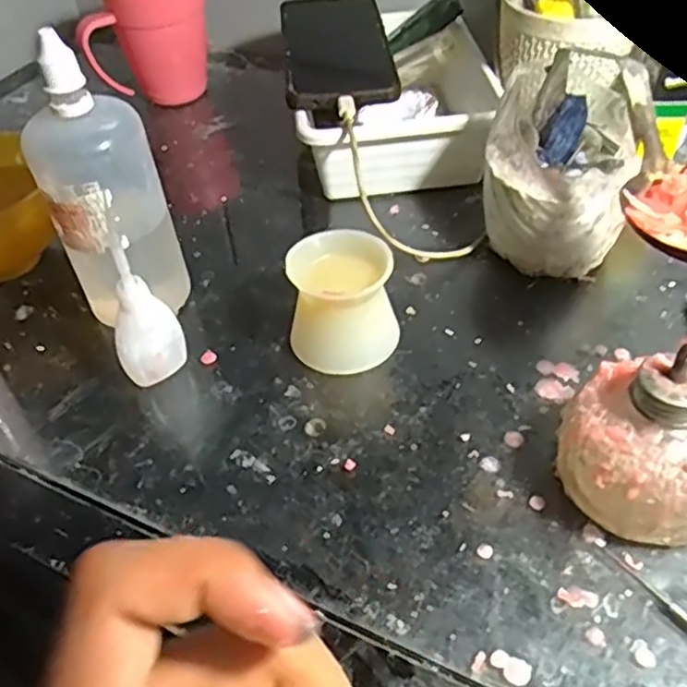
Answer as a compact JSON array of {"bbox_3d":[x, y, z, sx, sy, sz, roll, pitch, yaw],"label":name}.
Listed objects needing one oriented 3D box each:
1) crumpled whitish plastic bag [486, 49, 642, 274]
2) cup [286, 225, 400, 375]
[{"bbox_3d":[0.124,-0.097,0.415,0.079,0.105,0.076,8,47,12],"label":"crumpled whitish plastic bag"},{"bbox_3d":[0.000,-0.023,0.384,0.056,0.056,0.056,-2,46,2],"label":"cup"}]

